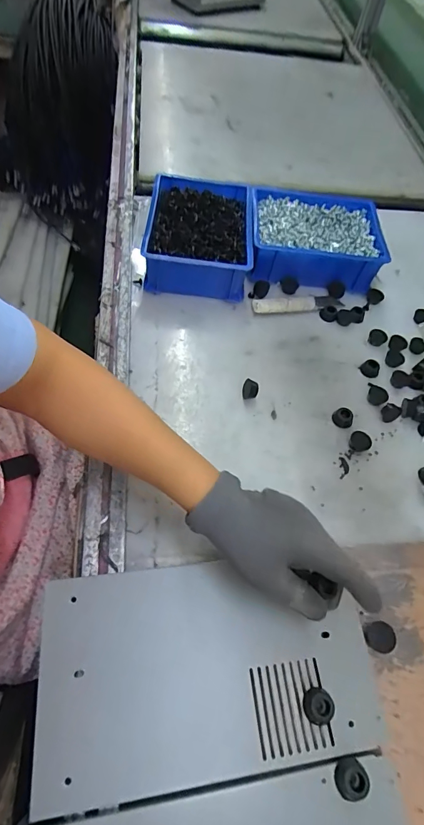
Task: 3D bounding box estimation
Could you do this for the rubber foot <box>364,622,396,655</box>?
[{"bbox_3d":[0.153,0.205,0.371,0.022,0.016,0.025,-1,58,-5],"label":"rubber foot"}]

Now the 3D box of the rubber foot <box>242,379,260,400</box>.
[{"bbox_3d":[0.047,-0.026,0.495,0.019,0.023,0.019,17,59,3],"label":"rubber foot"}]

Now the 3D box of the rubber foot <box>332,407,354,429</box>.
[{"bbox_3d":[0.158,0.006,0.491,0.023,0.017,0.019,24,59,8],"label":"rubber foot"}]

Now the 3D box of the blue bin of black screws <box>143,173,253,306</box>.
[{"bbox_3d":[-0.019,-0.254,0.591,0.144,0.069,0.194,5,59,-3],"label":"blue bin of black screws"}]

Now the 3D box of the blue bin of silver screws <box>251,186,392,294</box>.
[{"bbox_3d":[0.153,-0.259,0.617,0.194,0.066,0.157,4,59,-4],"label":"blue bin of silver screws"}]

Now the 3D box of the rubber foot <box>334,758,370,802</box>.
[{"bbox_3d":[0.103,0.273,0.302,0.022,0.011,0.023,3,59,-5],"label":"rubber foot"}]

